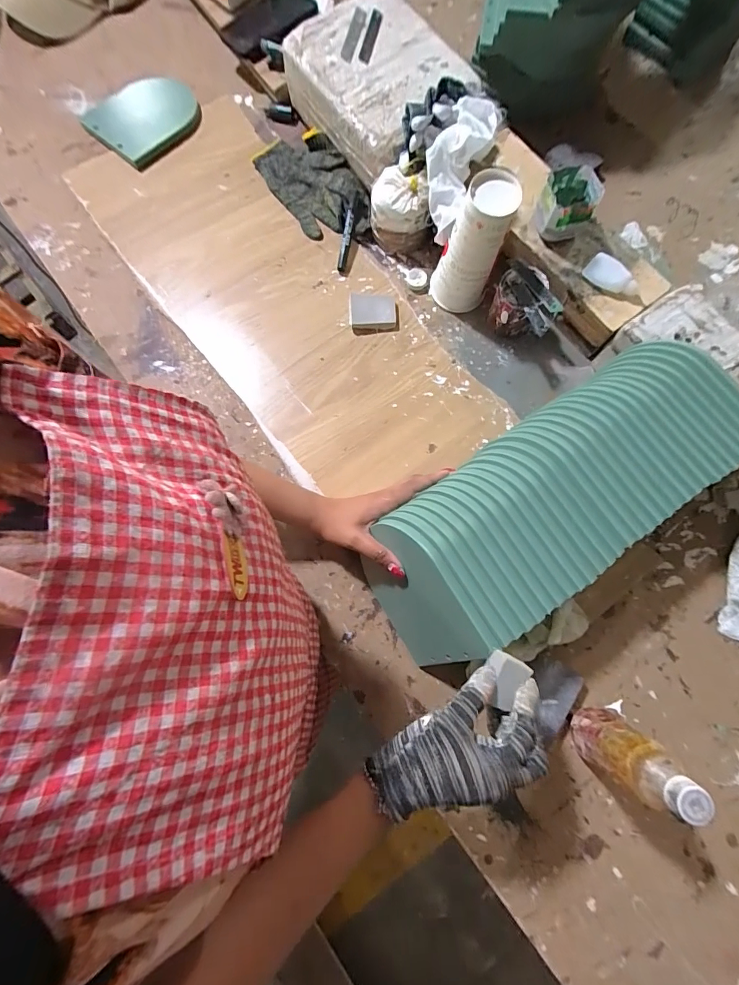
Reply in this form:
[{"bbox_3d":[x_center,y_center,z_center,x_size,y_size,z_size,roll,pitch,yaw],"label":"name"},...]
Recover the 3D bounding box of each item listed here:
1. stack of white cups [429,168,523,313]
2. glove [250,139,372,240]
[{"bbox_3d":[0.132,-0.324,0.547,0.080,0.166,0.073,22,81,5],"label":"stack of white cups"},{"bbox_3d":[-0.085,-0.488,0.654,0.114,0.030,0.210,-34,80,-5],"label":"glove"}]

